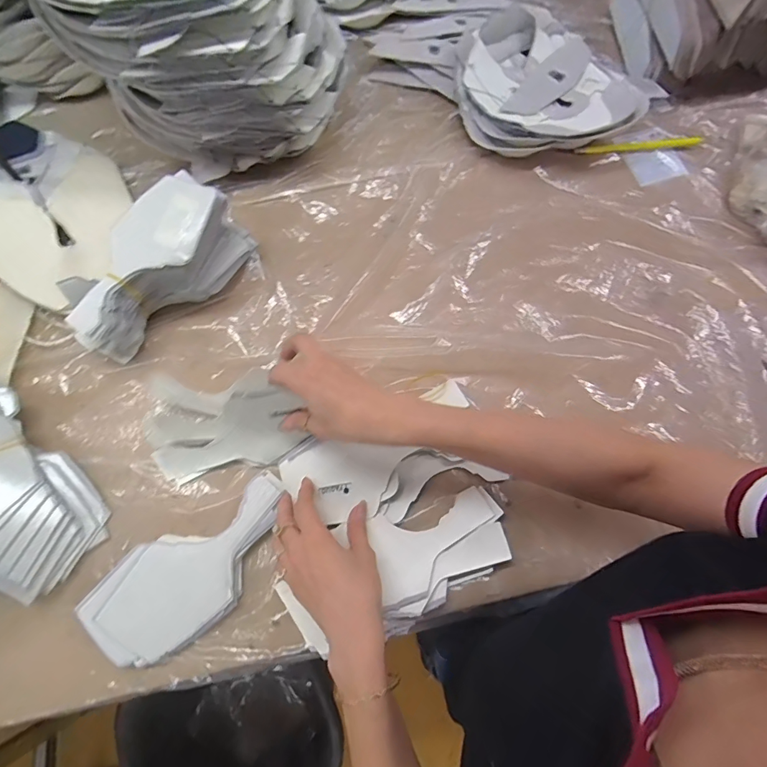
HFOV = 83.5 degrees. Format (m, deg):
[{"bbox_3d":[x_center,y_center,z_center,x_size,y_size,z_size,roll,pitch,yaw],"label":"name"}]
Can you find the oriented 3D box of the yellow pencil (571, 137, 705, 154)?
[{"bbox_3d":[0.349,-0.324,0.587,0.165,0.009,0.014,-2,73,0],"label":"yellow pencil"}]

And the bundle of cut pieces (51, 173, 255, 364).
[{"bbox_3d":[-0.256,-0.129,0.484,0.085,0.096,0.207,42,78,12],"label":"bundle of cut pieces"}]

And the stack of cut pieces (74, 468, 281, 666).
[{"bbox_3d":[-0.184,0.185,0.425,0.210,0.020,0.101,-33,75,-9],"label":"stack of cut pieces"}]

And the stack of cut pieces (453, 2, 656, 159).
[{"bbox_3d":[0.223,-0.413,0.590,0.224,0.052,0.237,3,73,2],"label":"stack of cut pieces"}]

